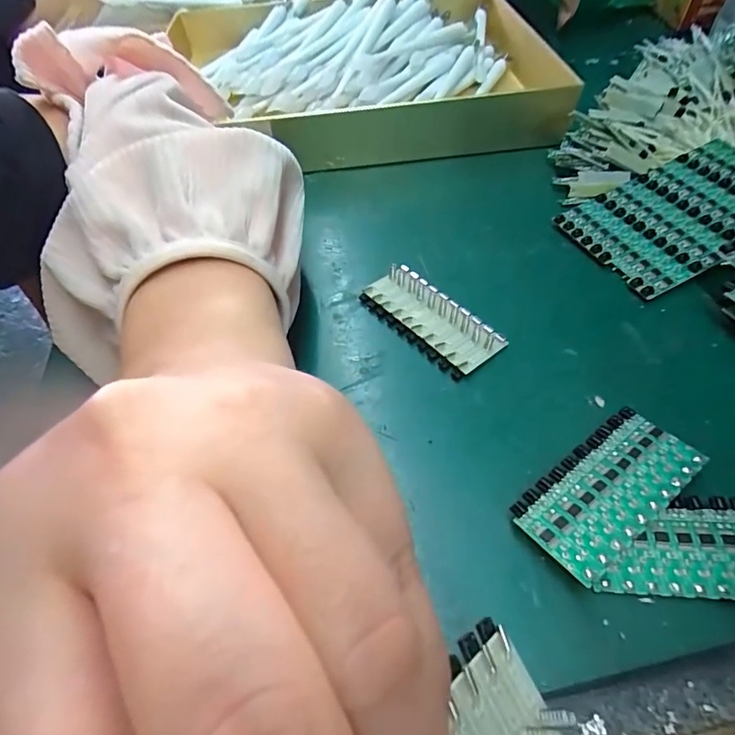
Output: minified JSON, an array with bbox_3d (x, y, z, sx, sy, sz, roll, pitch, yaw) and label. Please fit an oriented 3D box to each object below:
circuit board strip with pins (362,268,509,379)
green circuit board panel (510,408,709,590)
[{"bbox_3d":[0.034,-0.026,0.252,0.035,0.011,0.077,-36,58,-19],"label":"circuit board strip with pins"},{"bbox_3d":[0.096,0.048,0.185,0.078,0.012,0.037,-34,57,-18],"label":"green circuit board panel"}]

